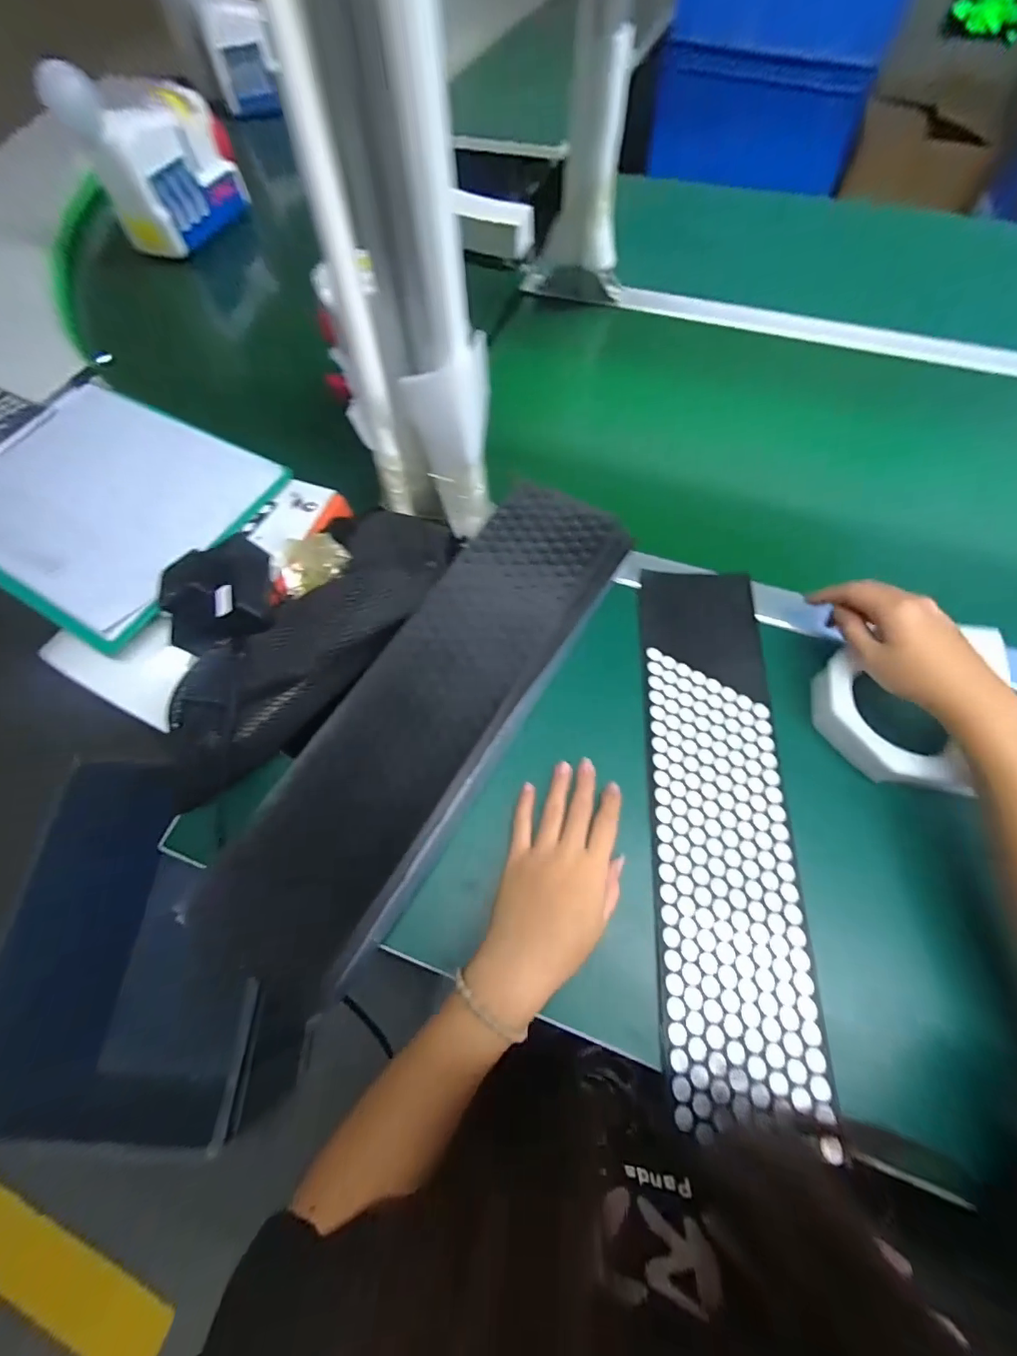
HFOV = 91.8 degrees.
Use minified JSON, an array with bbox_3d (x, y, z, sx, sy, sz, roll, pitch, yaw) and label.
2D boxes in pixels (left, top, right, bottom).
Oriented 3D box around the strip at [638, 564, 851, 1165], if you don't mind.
[{"bbox_3d":[0.160,0.086,0.375,0.097,0.009,0.397,3,64,3],"label":"strip"}]

